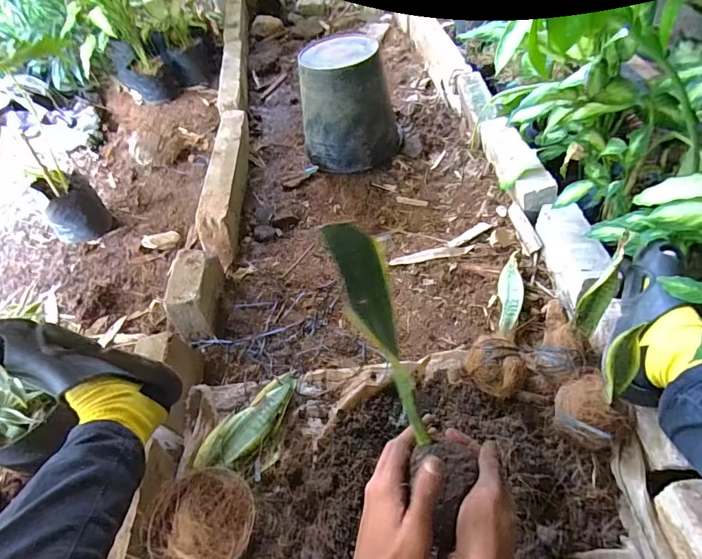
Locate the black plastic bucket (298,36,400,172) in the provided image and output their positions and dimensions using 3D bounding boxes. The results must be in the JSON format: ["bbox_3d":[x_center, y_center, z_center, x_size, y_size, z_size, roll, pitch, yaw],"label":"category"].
[{"bbox_3d":[0.001,-0.540,1.373,0.282,0.322,0.276,-3,49,4],"label":"black plastic bucket"}]

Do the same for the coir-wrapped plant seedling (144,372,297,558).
[{"bbox_3d":[-0.215,0.320,0.714,0.168,0.110,0.461,2,40,3],"label":"coir-wrapped plant seedling"}]

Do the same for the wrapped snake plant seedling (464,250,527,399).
[{"bbox_3d":[0.314,0.075,0.912,0.105,0.104,0.362,12,52,17],"label":"wrapped snake plant seedling"}]

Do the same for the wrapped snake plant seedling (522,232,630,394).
[{"bbox_3d":[0.398,0.066,0.796,0.097,0.215,0.209,22,55,24],"label":"wrapped snake plant seedling"}]

